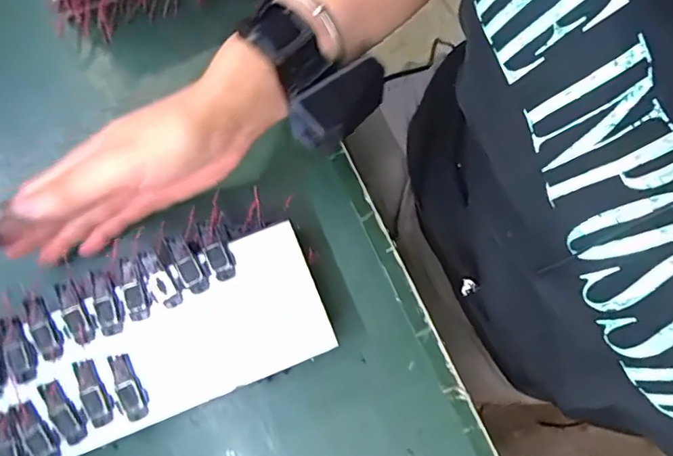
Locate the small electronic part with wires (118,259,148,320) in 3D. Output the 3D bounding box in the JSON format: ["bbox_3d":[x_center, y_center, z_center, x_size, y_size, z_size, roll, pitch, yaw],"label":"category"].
[{"bbox_3d":[-0.120,0.035,0.300,0.014,0.004,0.039,-20,77,-3],"label":"small electronic part with wires"}]

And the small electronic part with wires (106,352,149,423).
[{"bbox_3d":[-0.117,0.089,0.288,0.016,0.004,0.038,-19,77,-3],"label":"small electronic part with wires"}]

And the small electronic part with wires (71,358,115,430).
[{"bbox_3d":[-0.138,0.093,0.287,0.018,0.004,0.038,-28,77,-5],"label":"small electronic part with wires"}]

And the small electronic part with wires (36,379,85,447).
[{"bbox_3d":[-0.154,0.103,0.286,0.013,0.004,0.038,-37,79,-7],"label":"small electronic part with wires"}]

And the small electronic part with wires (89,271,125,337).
[{"bbox_3d":[-0.135,0.043,0.299,0.016,0.004,0.040,-24,77,-4],"label":"small electronic part with wires"}]

